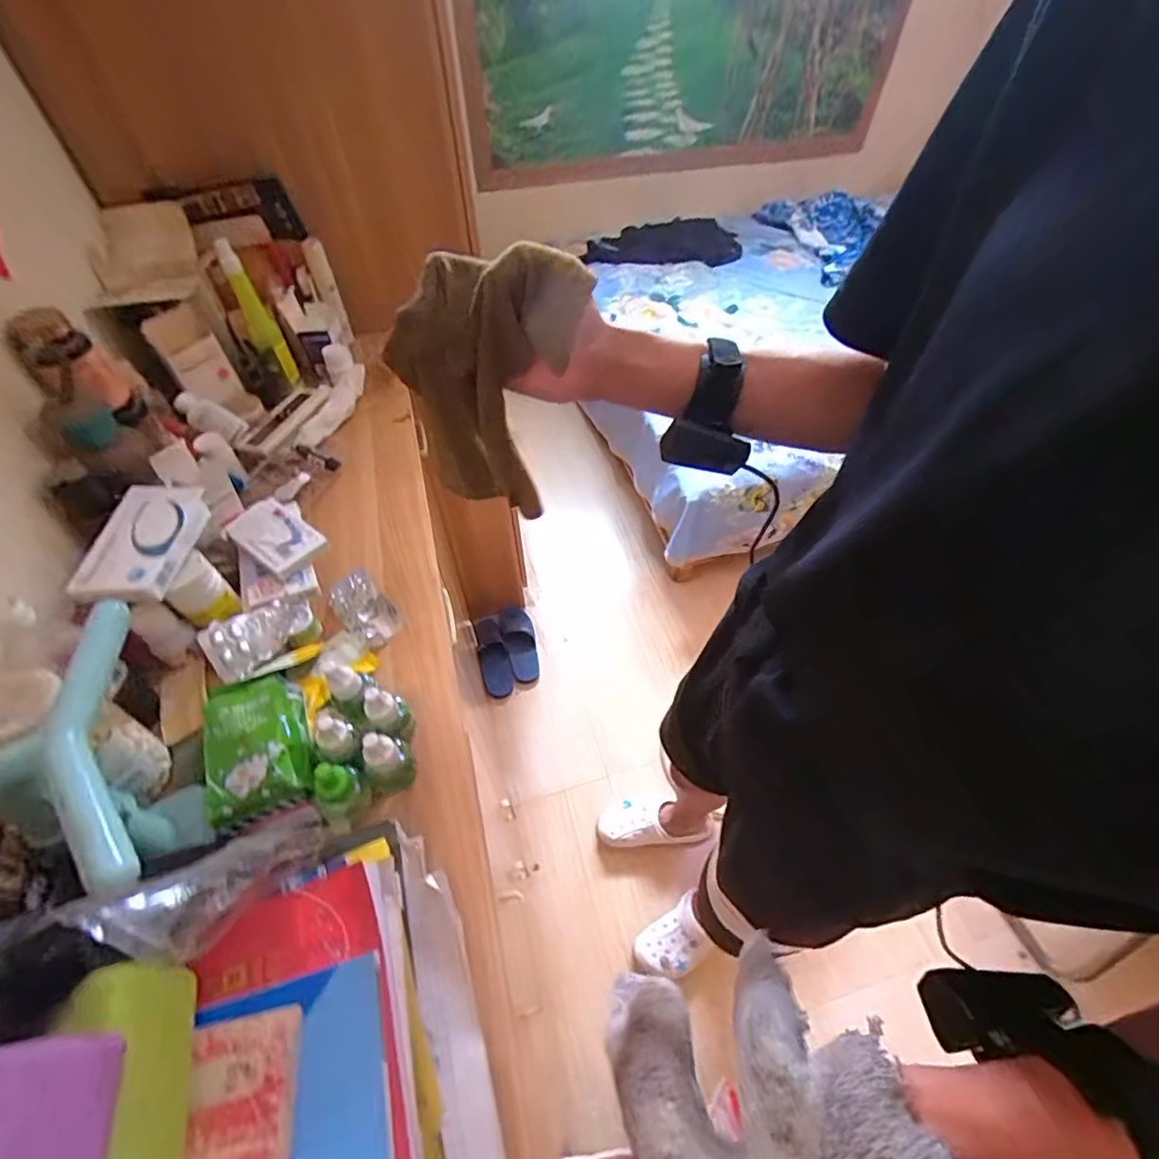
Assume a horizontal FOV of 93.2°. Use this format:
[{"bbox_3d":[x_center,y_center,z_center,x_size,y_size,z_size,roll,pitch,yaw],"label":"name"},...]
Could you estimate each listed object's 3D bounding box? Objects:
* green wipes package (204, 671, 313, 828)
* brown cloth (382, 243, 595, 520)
[{"bbox_3d":[-0.297,0.145,0.500,0.086,0.026,0.129,-18,55,-14],"label":"green wipes package"},{"bbox_3d":[-0.075,-0.177,0.506,0.153,0.245,0.071,6,53,4],"label":"brown cloth"}]

